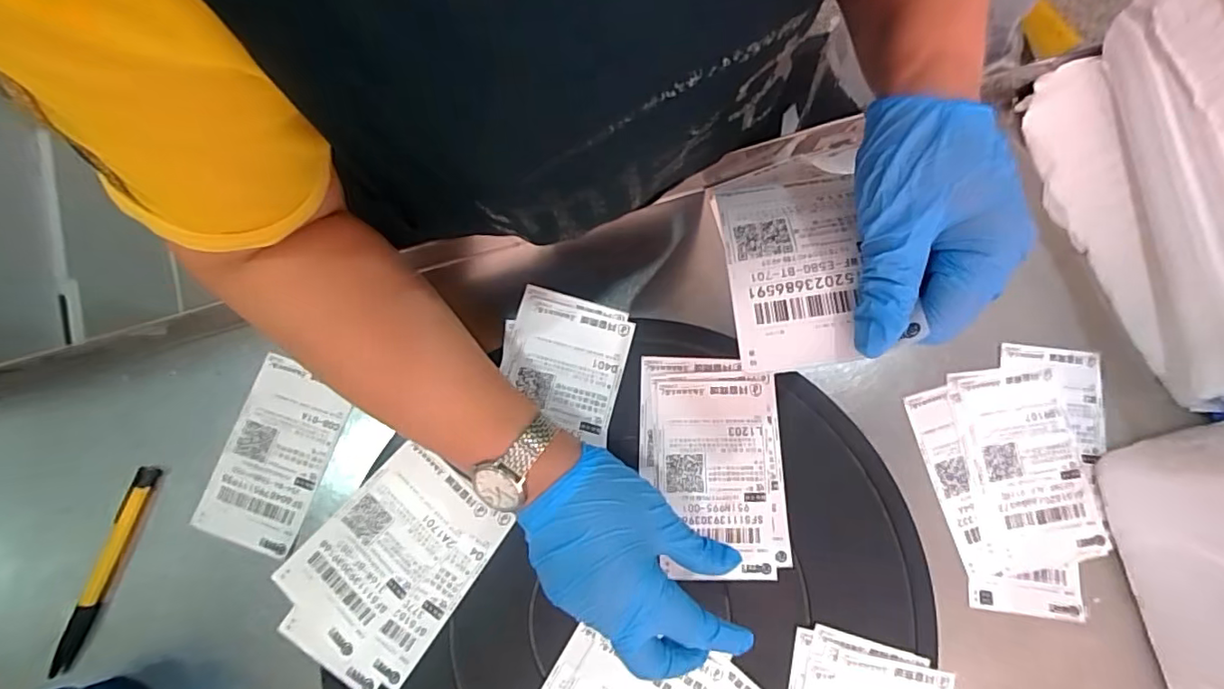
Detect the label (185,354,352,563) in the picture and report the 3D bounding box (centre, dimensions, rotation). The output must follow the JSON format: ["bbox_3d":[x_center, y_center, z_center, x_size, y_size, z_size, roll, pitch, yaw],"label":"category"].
[{"bbox_3d":[-0.242,0.080,0.405,0.072,0.009,0.122,18,80,4],"label":"label"}]

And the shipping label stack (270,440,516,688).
[{"bbox_3d":[-0.147,0.146,0.373,0.105,0.004,0.141,38,83,6],"label":"shipping label stack"}]

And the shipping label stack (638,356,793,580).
[{"bbox_3d":[0.068,0.082,0.386,0.095,0.004,0.147,-2,79,0],"label":"shipping label stack"}]

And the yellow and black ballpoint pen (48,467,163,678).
[{"bbox_3d":[-0.348,0.152,0.386,0.013,0.012,0.137,18,80,4],"label":"yellow and black ballpoint pen"}]

